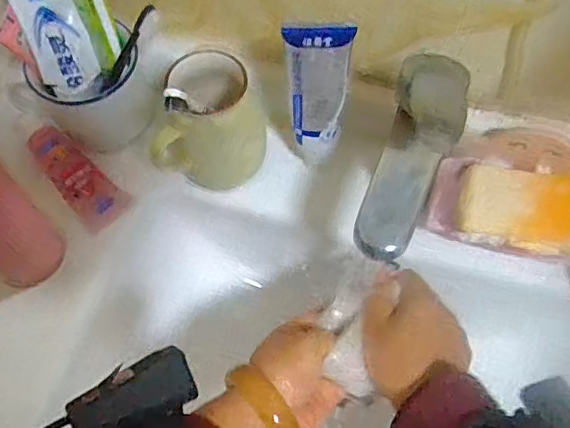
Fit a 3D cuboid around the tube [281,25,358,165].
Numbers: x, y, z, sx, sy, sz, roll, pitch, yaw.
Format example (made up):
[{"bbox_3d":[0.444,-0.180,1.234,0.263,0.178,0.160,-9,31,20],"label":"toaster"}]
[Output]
[{"bbox_3d":[0.027,-0.091,0.463,0.048,0.141,0.027,-2,64,0],"label":"tube"}]

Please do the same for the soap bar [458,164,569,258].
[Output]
[{"bbox_3d":[0.203,-0.007,0.479,0.109,0.025,0.068,10,65,6],"label":"soap bar"}]

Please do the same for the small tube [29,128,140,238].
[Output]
[{"bbox_3d":[-0.193,-0.036,0.536,0.045,0.020,0.108,-42,88,-18],"label":"small tube"}]

